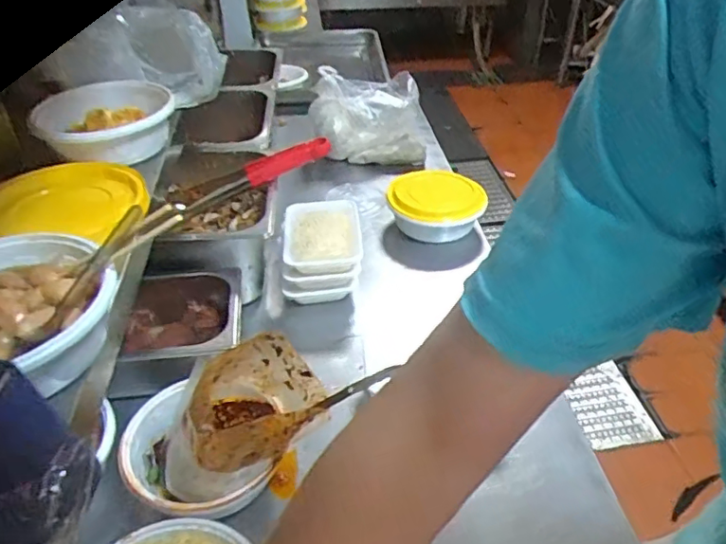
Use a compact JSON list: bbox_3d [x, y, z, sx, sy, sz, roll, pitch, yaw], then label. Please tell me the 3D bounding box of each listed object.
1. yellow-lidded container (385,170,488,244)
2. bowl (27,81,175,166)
[{"bbox_3d":[0.128,-0.113,1.036,0.170,0.079,0.144,7,39,6],"label":"yellow-lidded container"},{"bbox_3d":[-0.315,-0.178,0.715,0.160,0.058,0.153,-10,40,-13],"label":"bowl"}]

